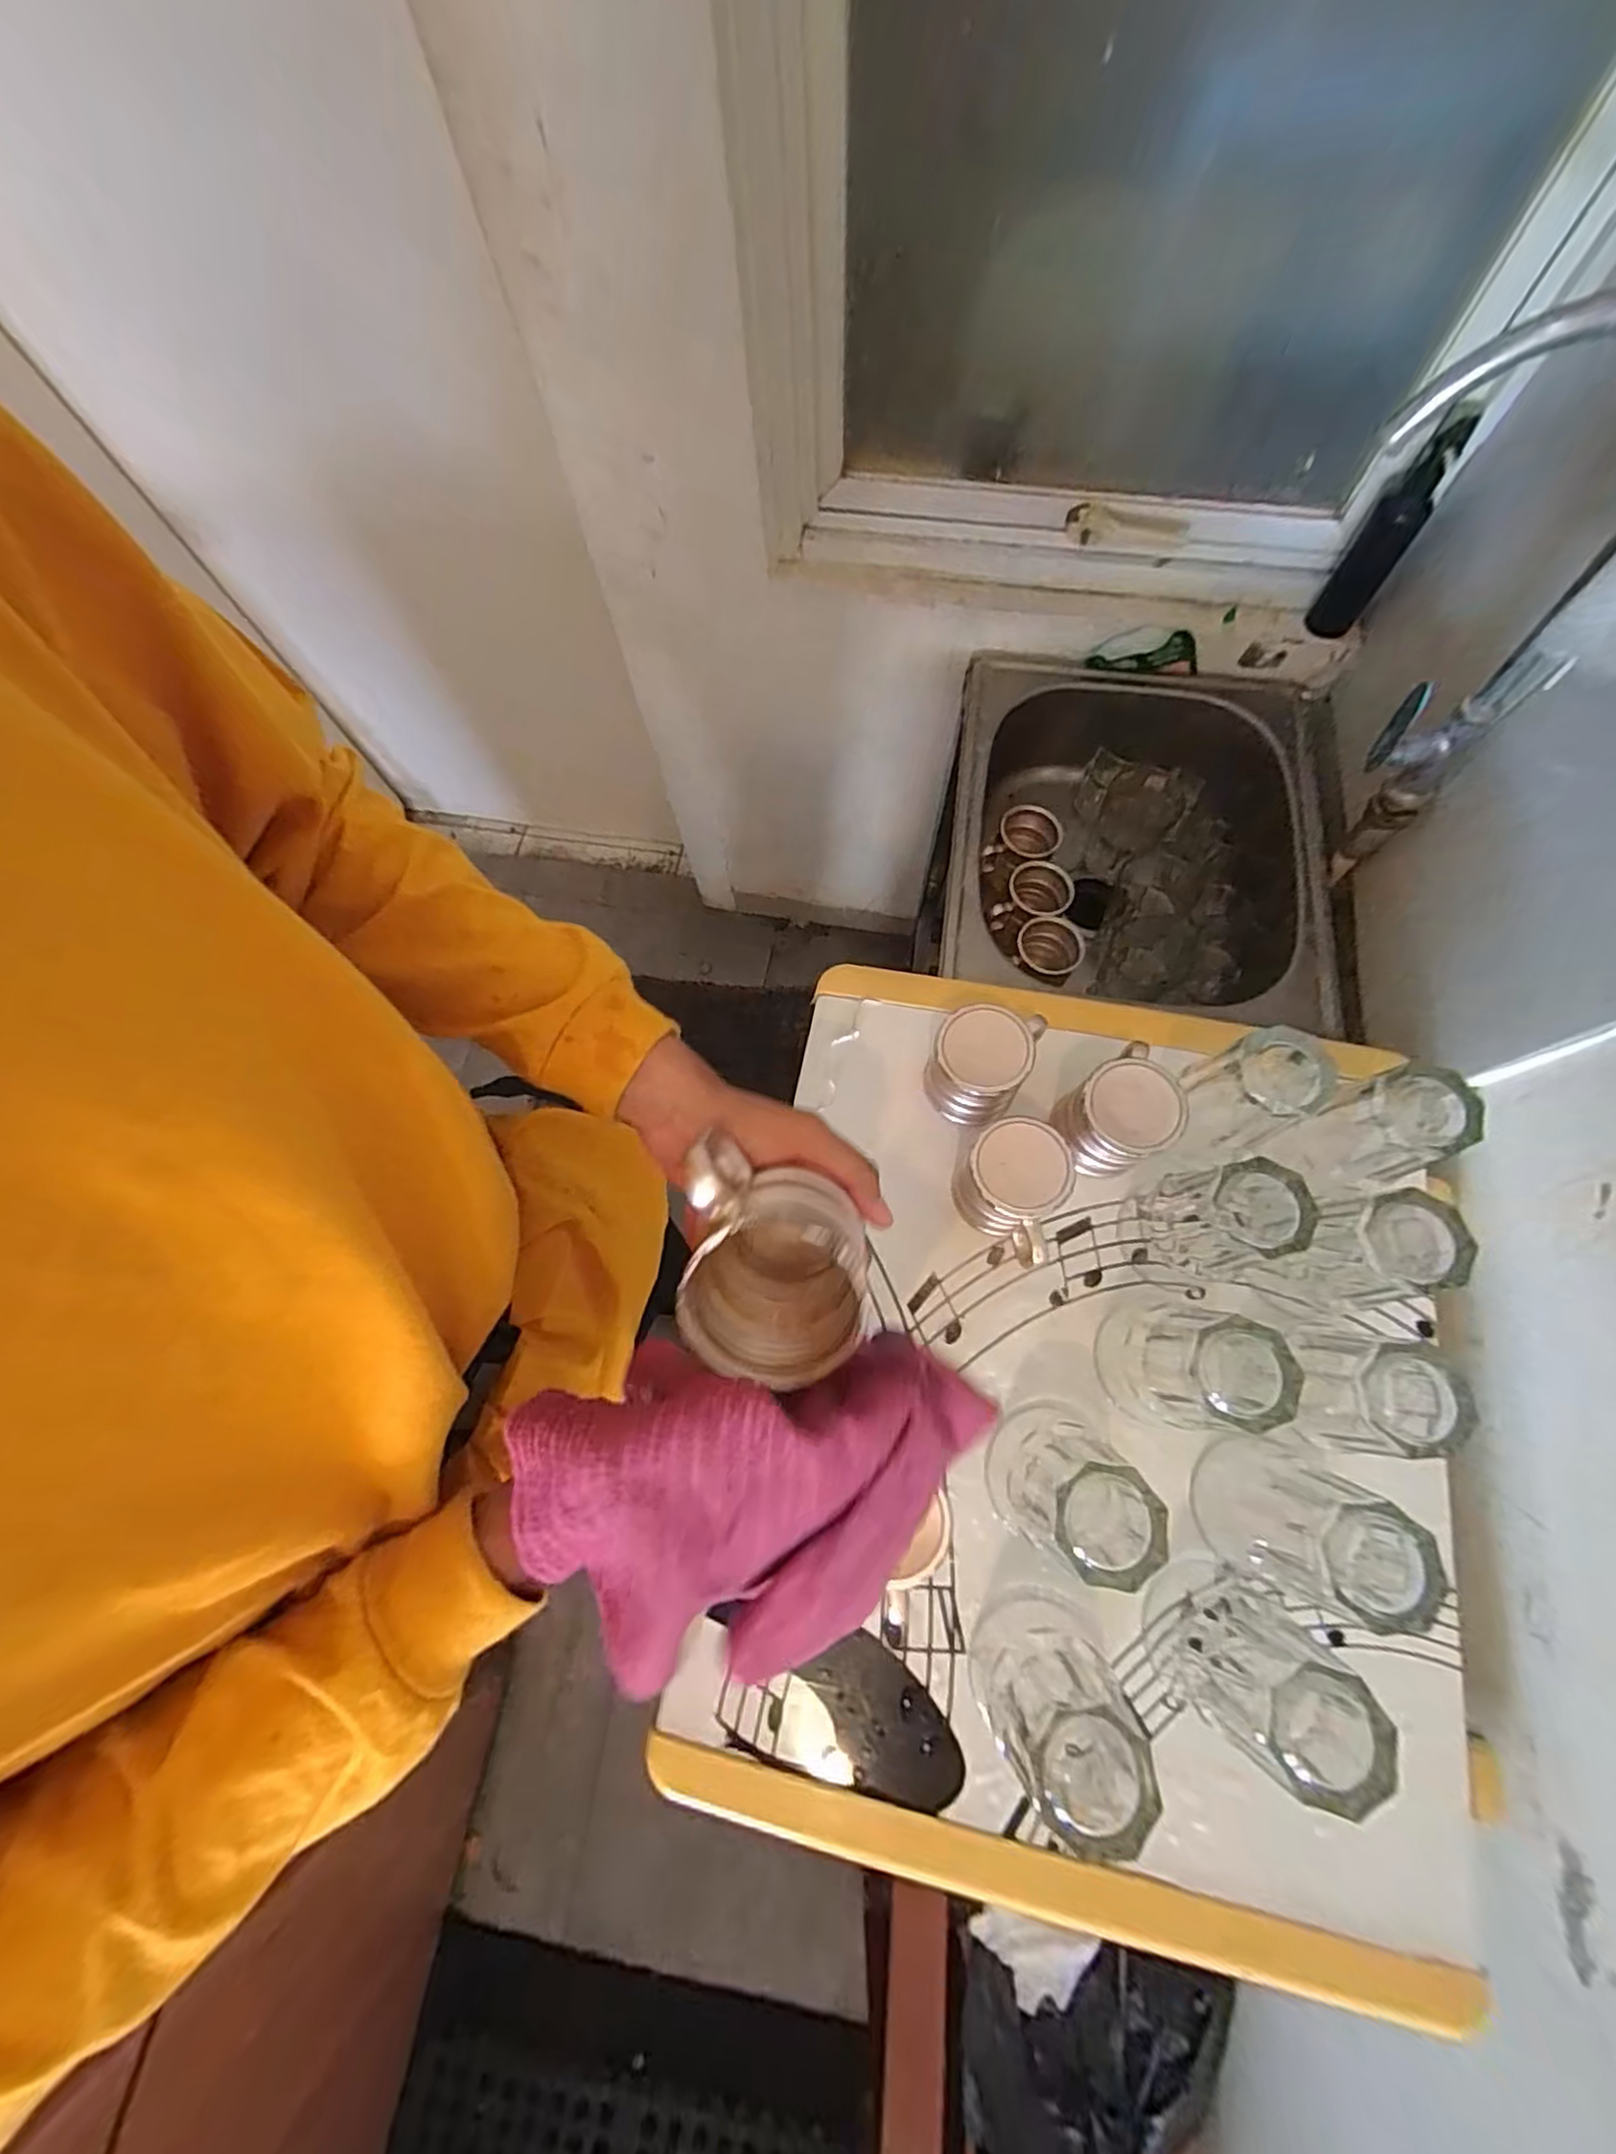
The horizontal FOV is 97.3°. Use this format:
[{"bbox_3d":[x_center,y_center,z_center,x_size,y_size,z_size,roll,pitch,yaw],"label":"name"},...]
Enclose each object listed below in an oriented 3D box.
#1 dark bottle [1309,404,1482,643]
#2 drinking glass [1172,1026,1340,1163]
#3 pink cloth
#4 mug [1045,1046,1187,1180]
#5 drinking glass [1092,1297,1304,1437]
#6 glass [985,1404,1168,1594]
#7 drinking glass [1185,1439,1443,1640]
[{"bbox_3d":[0.571,-0.535,0.701,0.047,0.195,0.043,38,77,14],"label":"dark bottle"},{"bbox_3d":[0.316,0.017,0.526,0.064,0.125,0.067,-1,71,2],"label":"drinking glass"},{"bbox_3d":[-0.018,0.164,0.279,0.185,0.075,0.117,-15,71,-3],"label":"pink cloth"},{"bbox_3d":[0.234,0.034,0.548,0.079,0.089,0.069,-34,73,-9],"label":"mug"},{"bbox_3d":[0.254,0.195,0.476,0.075,0.123,0.080,-1,71,2],"label":"drinking glass"},{"bbox_3d":[0.166,0.261,0.450,0.070,0.140,0.085,23,74,10],"label":"glass"},{"bbox_3d":[0.307,0.281,0.439,0.080,0.127,0.080,-1,71,2],"label":"drinking glass"}]

